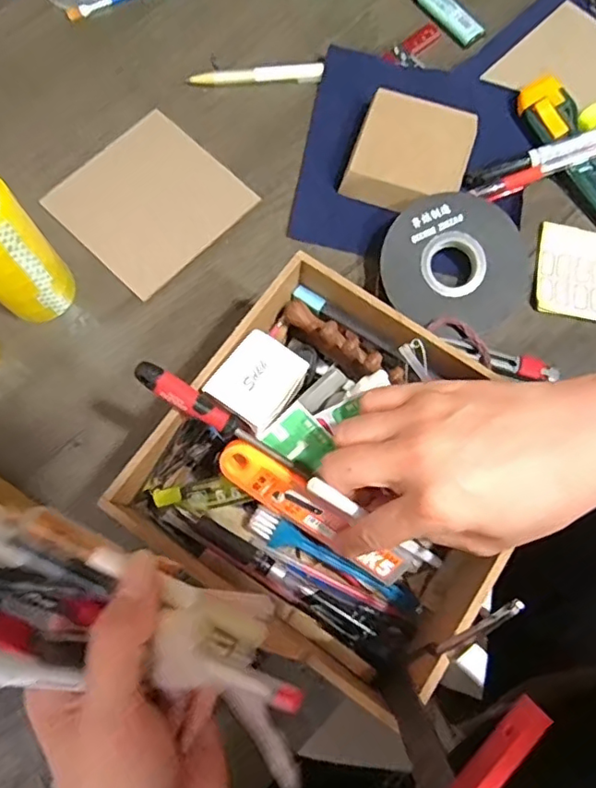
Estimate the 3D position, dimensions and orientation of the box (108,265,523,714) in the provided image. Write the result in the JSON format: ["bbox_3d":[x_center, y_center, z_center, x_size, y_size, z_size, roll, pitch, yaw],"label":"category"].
[{"bbox_3d":[0.026,0.051,0.333,0.202,0.073,0.184,38,77,9],"label":"box"}]

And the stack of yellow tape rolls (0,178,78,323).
[{"bbox_3d":[-0.189,-0.091,0.381,0.047,0.111,0.050,42,78,10],"label":"stack of yellow tape rolls"}]

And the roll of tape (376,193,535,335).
[{"bbox_3d":[0.116,-0.098,0.431,0.110,0.015,0.095,11,91,-4],"label":"roll of tape"}]

